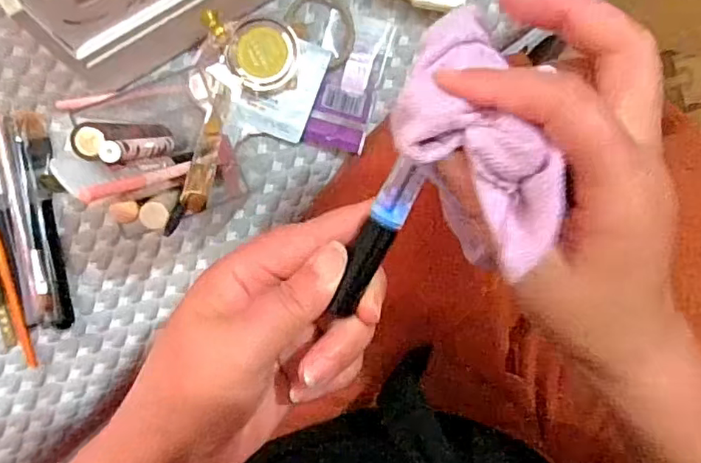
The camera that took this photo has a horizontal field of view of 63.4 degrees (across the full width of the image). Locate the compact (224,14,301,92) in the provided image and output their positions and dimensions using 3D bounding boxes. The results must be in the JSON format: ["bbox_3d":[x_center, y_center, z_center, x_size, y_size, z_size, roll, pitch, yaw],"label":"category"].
[{"bbox_3d":[-0.059,-0.119,0.382,0.047,0.015,0.047,-1,95,-7],"label":"compact"}]

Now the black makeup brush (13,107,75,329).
[{"bbox_3d":[-0.202,-0.008,0.381,0.014,0.017,0.145,-11,90,-5],"label":"black makeup brush"}]

